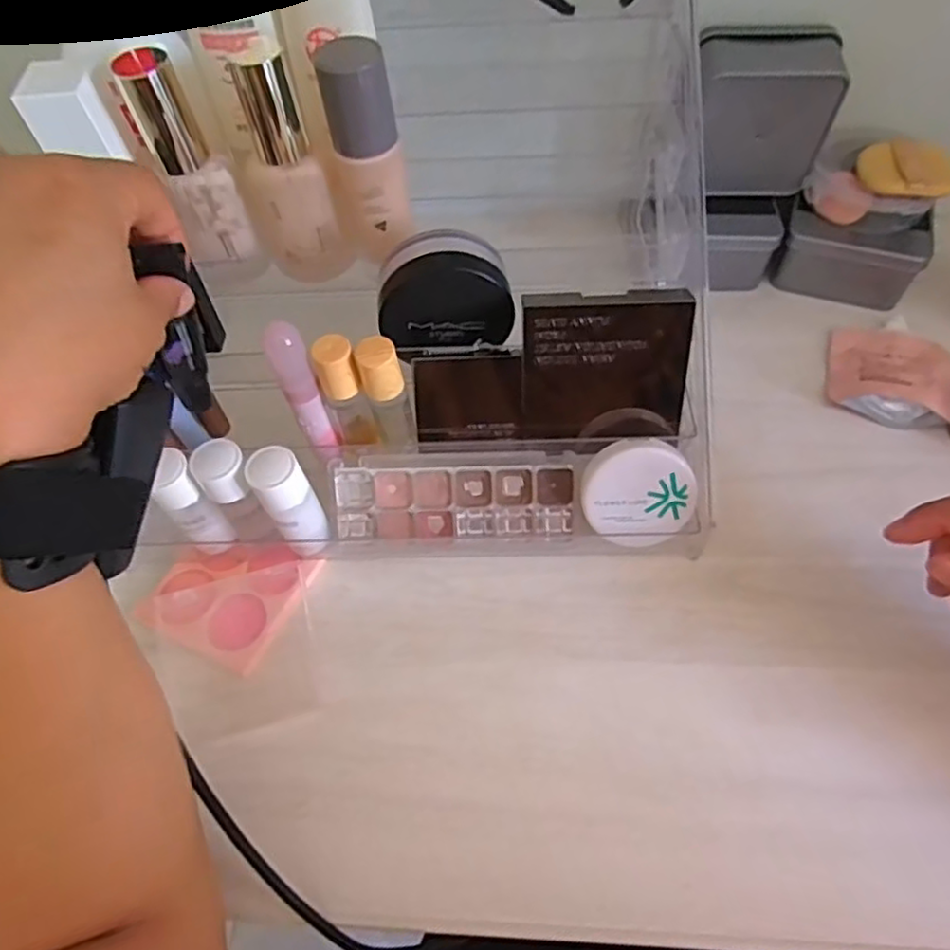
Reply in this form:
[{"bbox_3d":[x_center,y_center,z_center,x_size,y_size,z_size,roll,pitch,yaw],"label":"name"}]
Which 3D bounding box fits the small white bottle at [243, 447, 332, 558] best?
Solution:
[{"bbox_3d":[-0.091,0.016,0.339,0.023,0.074,0.024,-26,61,-13],"label":"small white bottle"}]

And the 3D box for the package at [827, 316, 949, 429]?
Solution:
[{"bbox_3d":[0.258,-0.068,0.415,0.068,0.020,0.077,15,61,11],"label":"package"}]

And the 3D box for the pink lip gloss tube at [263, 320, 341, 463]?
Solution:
[{"bbox_3d":[-0.080,-0.036,0.318,0.014,0.087,0.016,38,67,24],"label":"pink lip gloss tube"}]

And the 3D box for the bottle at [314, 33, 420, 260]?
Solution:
[{"bbox_3d":[-0.049,-0.150,0.313,0.031,0.086,0.026,-15,60,-7],"label":"bottle"}]

